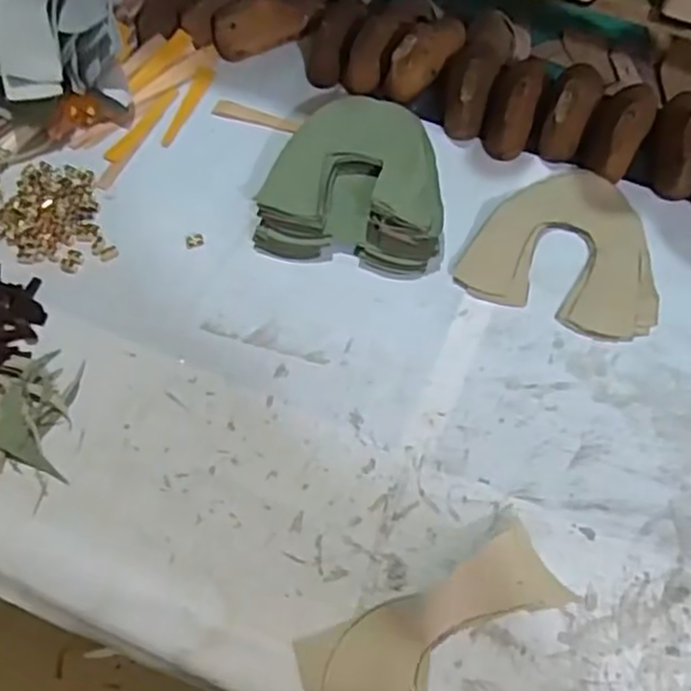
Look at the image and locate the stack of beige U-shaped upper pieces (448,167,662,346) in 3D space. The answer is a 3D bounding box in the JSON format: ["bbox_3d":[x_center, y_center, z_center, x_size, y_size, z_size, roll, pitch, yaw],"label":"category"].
[{"bbox_3d":[0.214,-0.093,0.683,0.169,0.006,0.168,22,64,15],"label":"stack of beige U-shaped upper pieces"}]

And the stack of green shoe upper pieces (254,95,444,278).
[{"bbox_3d":[0.017,-0.159,0.707,0.164,0.045,0.176,13,62,10],"label":"stack of green shoe upper pieces"}]

